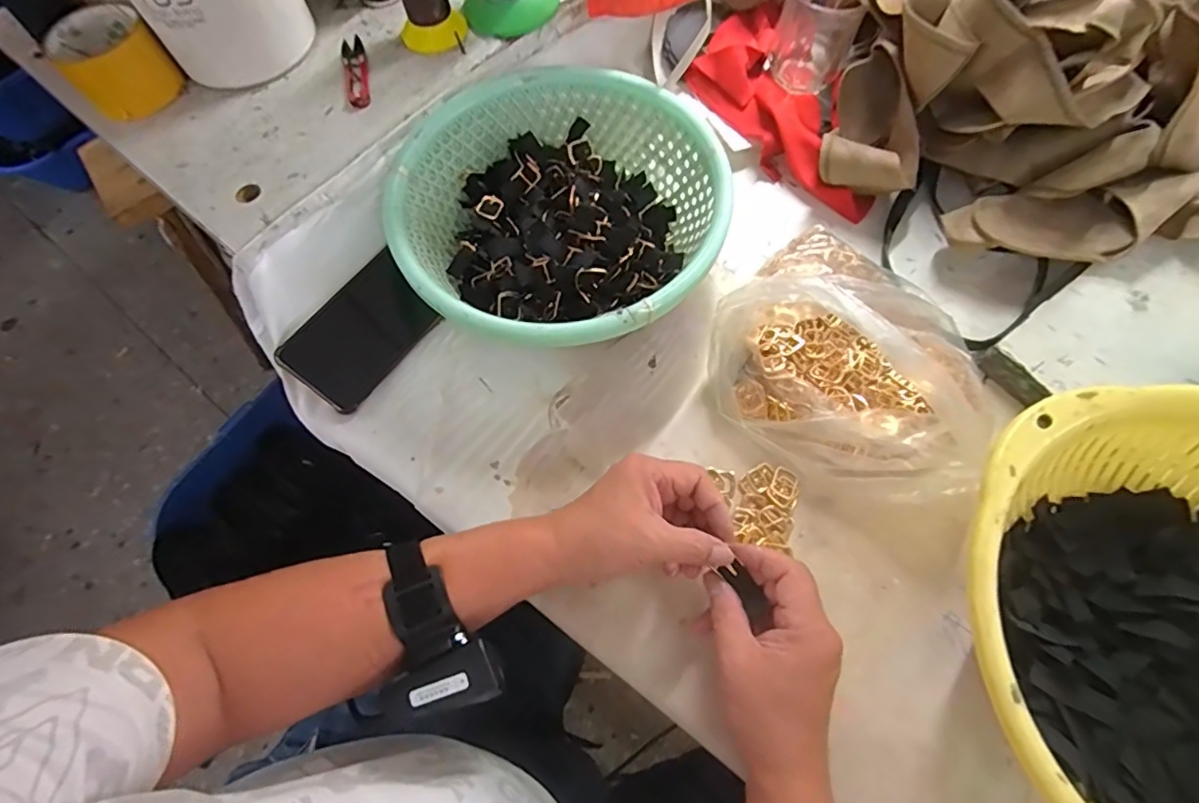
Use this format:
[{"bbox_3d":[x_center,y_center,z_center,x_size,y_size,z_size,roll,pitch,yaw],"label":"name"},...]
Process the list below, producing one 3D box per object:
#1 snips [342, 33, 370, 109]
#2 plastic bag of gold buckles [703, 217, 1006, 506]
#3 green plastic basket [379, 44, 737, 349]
[{"bbox_3d":[-0.218,-0.296,0.518,0.021,0.011,0.100,-16,67,-4],"label":"snips"},{"bbox_3d":[0.198,-0.044,0.424,0.195,0.092,0.199,36,73,16],"label":"plastic bag of gold buckles"},{"bbox_3d":[-0.030,-0.153,0.488,0.254,0.090,0.261,-1,67,3],"label":"green plastic basket"}]

